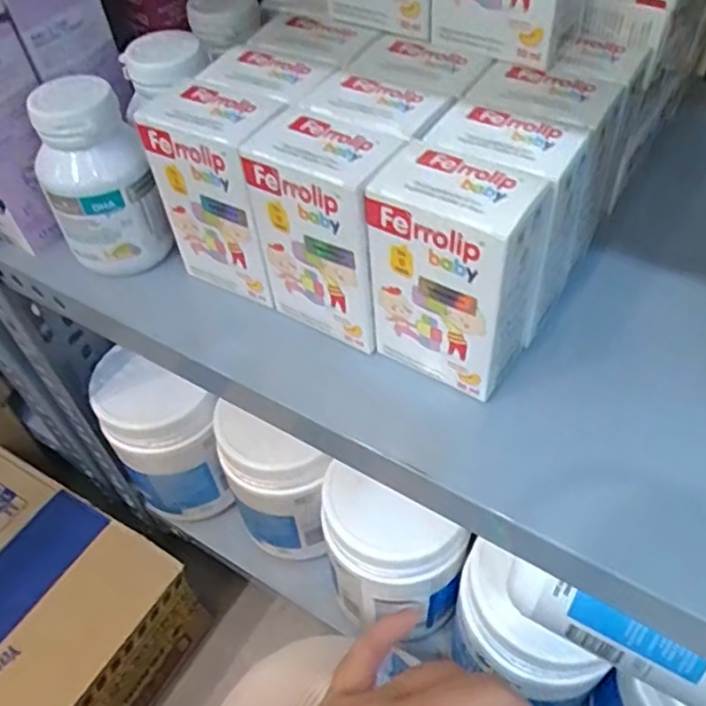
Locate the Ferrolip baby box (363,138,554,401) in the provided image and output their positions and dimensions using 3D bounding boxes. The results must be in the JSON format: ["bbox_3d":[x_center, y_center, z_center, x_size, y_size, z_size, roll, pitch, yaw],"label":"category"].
[{"bbox_3d":[0.041,-0.031,0.268,0.059,0.088,0.038,23,55,21],"label":"Ferrolip baby box"}]

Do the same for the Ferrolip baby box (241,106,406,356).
[{"bbox_3d":[-0.009,-0.052,0.289,0.059,0.088,0.035,28,57,25],"label":"Ferrolip baby box"}]

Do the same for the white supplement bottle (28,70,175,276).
[{"bbox_3d":[-0.127,-0.083,0.329,0.050,0.088,0.045,-25,53,-16],"label":"white supplement bottle"}]

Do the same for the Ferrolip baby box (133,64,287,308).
[{"bbox_3d":[-0.058,-0.076,0.315,0.060,0.089,0.045,21,55,20],"label":"Ferrolip baby box"}]

